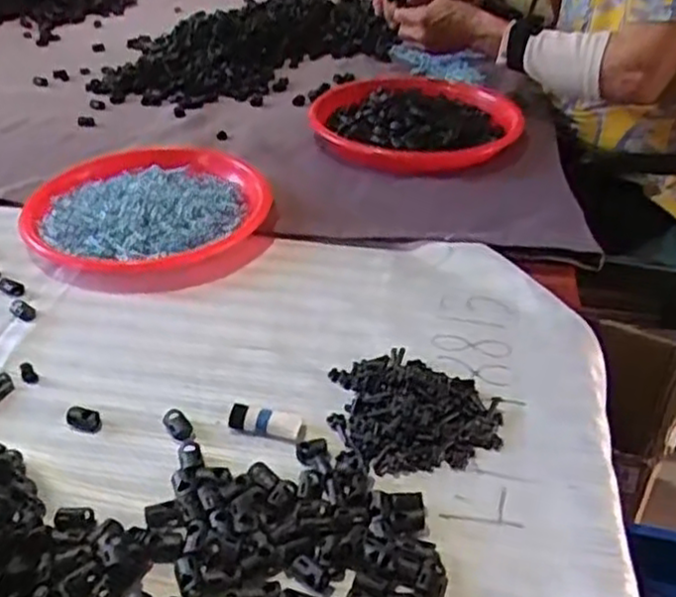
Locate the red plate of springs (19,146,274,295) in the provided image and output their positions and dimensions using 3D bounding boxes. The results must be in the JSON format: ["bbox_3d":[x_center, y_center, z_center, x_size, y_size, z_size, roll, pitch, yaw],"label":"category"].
[{"bbox_3d":[-0.179,-0.085,0.679,0.216,0.028,0.197,-14,40,-20],"label":"red plate of springs"}]

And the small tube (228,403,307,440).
[{"bbox_3d":[-0.046,0.080,0.465,0.051,0.011,0.018,12,38,14],"label":"small tube"}]

